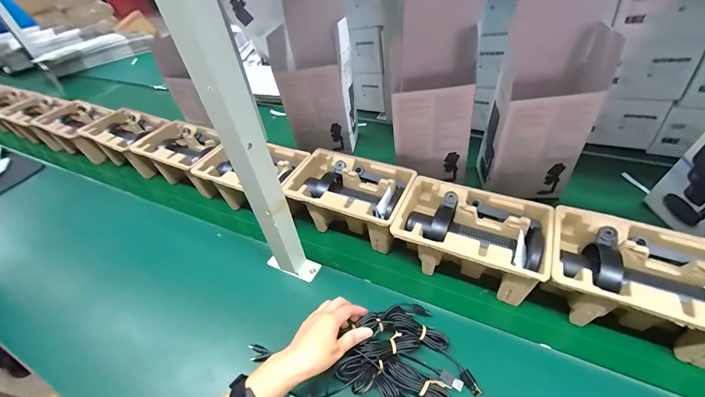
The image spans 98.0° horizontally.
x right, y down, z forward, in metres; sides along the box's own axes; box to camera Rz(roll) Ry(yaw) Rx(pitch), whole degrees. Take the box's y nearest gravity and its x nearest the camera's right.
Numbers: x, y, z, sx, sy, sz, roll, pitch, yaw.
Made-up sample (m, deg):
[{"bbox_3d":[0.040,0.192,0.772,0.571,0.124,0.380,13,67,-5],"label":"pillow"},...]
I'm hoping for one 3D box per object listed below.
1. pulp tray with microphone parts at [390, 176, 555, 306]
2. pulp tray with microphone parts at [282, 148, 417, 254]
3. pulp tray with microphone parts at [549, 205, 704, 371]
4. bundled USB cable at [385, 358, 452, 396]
[{"bbox_3d":[0.193,0.060,0.516,0.222,0.089,0.148,18,53,21],"label":"pulp tray with microphone parts"},{"bbox_3d":[-0.009,-0.002,0.618,0.237,0.107,0.146,17,53,20],"label":"pulp tray with microphone parts"},{"bbox_3d":[0.396,0.116,0.436,0.221,0.103,0.143,17,53,20],"label":"pulp tray with microphone parts"},{"bbox_3d":[0.106,0.257,0.394,0.130,0.026,0.043,28,57,27],"label":"bundled USB cable"}]

